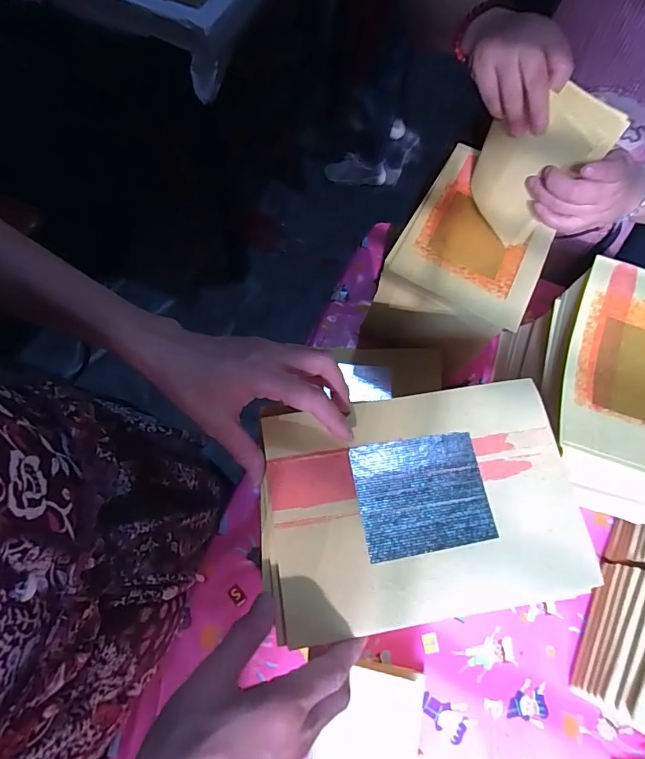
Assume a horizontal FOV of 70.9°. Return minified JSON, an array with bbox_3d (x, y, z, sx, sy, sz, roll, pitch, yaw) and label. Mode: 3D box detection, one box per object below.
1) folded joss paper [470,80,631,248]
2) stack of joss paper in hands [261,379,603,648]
[{"bbox_3d":[0.214,-0.222,0.479,0.033,0.162,0.112,-42,75,-17],"label":"folded joss paper"},{"bbox_3d":[0.073,0.092,0.338,0.228,0.011,0.163,-8,68,-5],"label":"stack of joss paper in hands"}]

